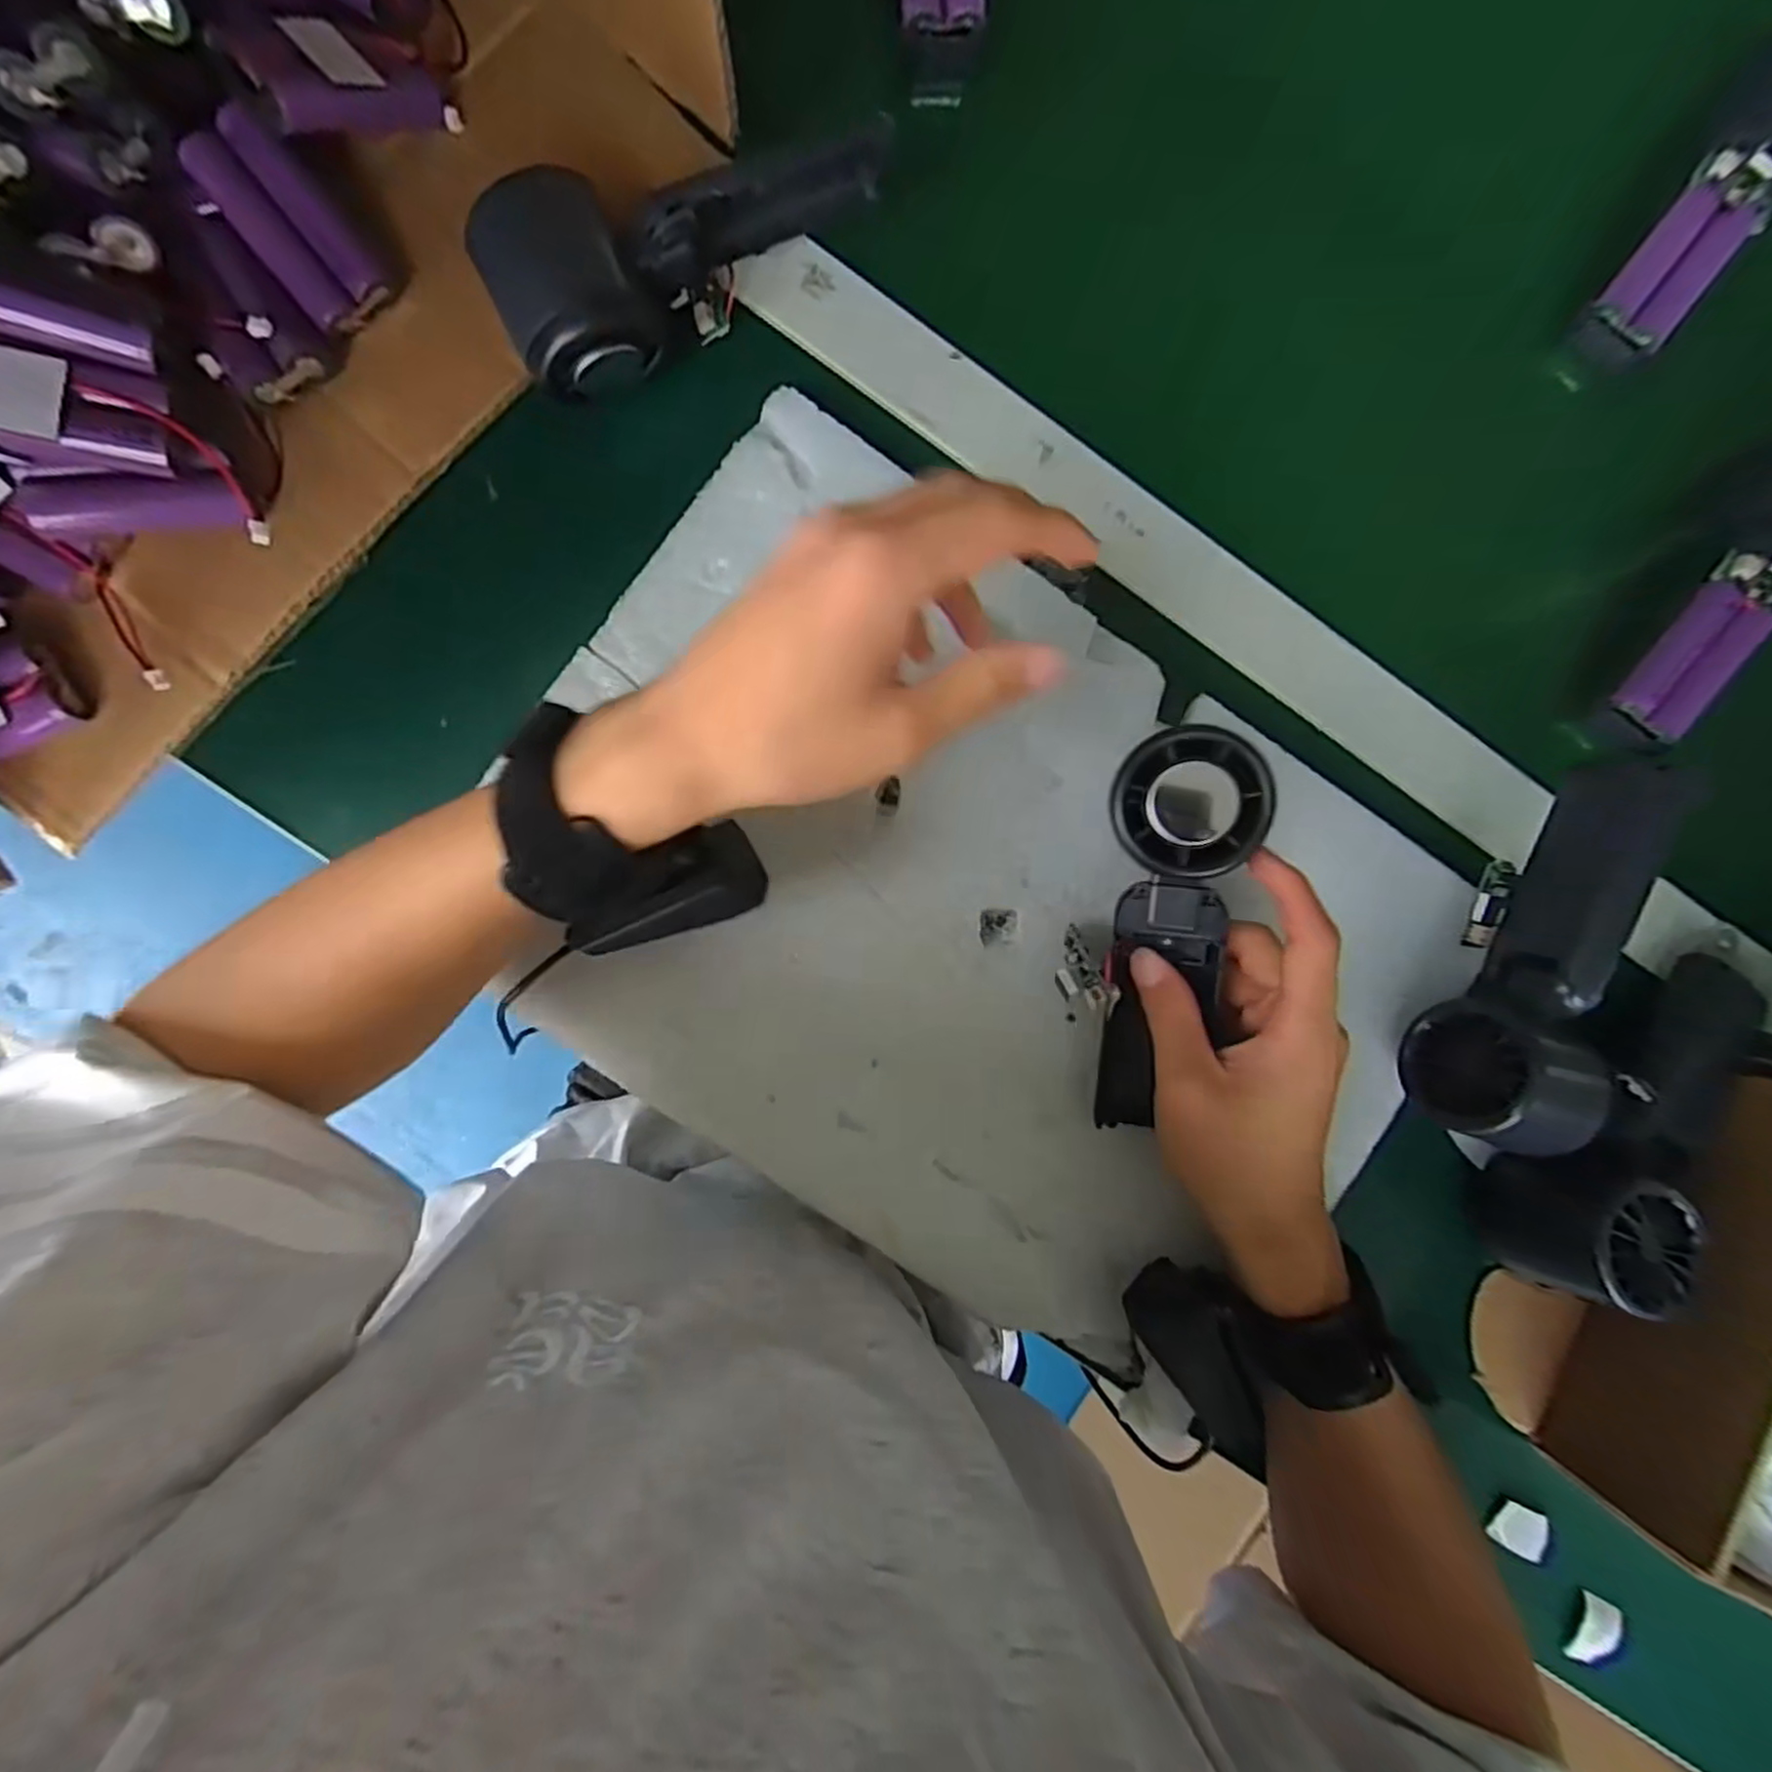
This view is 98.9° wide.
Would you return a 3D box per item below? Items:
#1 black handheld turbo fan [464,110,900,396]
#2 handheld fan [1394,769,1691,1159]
[{"bbox_3d":[-0.075,-0.258,0.295,0.165,0.062,0.053,-33,91,-5],"label":"black handheld turbo fan"},{"bbox_3d":[0.279,0.030,0.313,0.057,0.046,0.163,24,86,-4],"label":"handheld fan"}]

